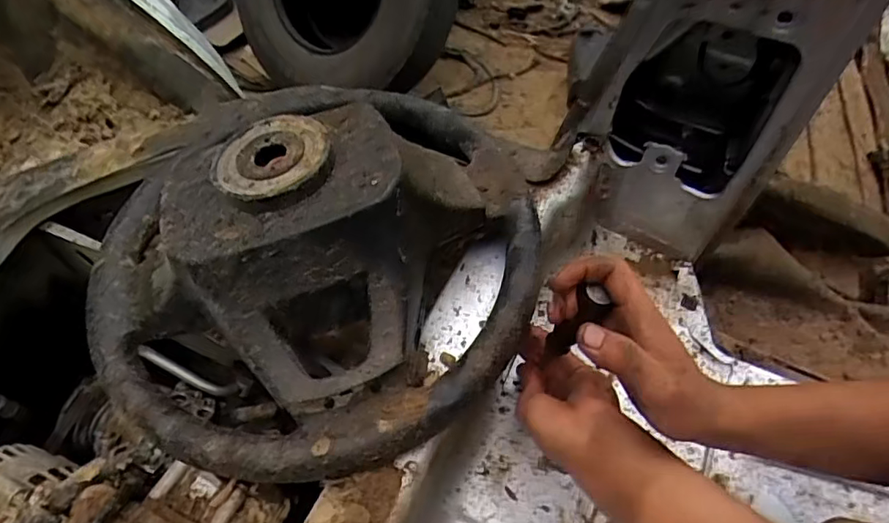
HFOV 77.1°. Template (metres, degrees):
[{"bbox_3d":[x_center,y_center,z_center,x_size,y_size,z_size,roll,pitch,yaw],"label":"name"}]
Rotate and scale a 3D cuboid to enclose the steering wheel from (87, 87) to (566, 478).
[{"bbox_3d":[-0.109,-0.039,0.445,0.361,0.129,0.363,-1,54,1],"label":"steering wheel"}]

